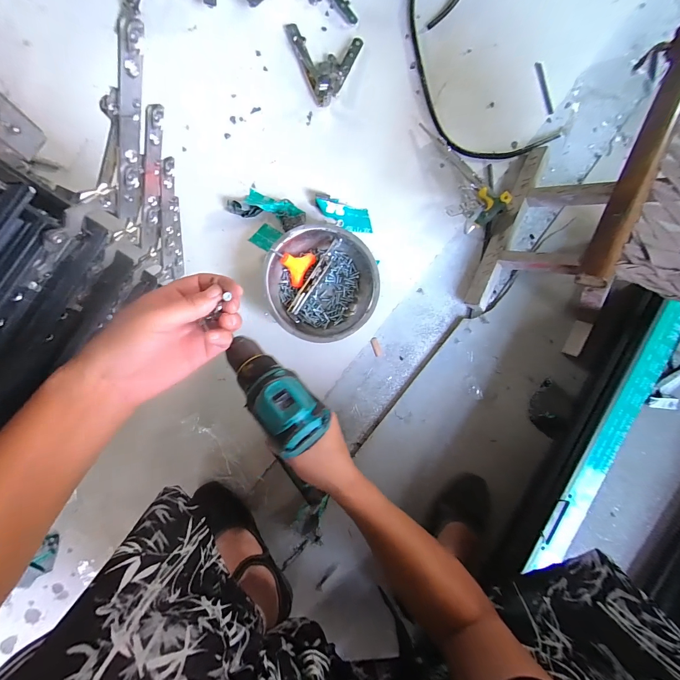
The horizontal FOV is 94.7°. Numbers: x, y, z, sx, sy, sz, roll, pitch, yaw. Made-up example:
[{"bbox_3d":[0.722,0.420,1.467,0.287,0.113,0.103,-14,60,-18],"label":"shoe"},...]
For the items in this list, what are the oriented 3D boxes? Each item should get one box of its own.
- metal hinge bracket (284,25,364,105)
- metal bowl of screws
[{"bbox_3d":[-0.034,-0.468,0.529,0.125,0.034,0.120,0,91,-6],"label":"metal hinge bracket"},{"bbox_3d":[-0.029,-0.090,0.523,0.172,0.068,0.177,0,91,-6],"label":"metal bowl of screws"}]

